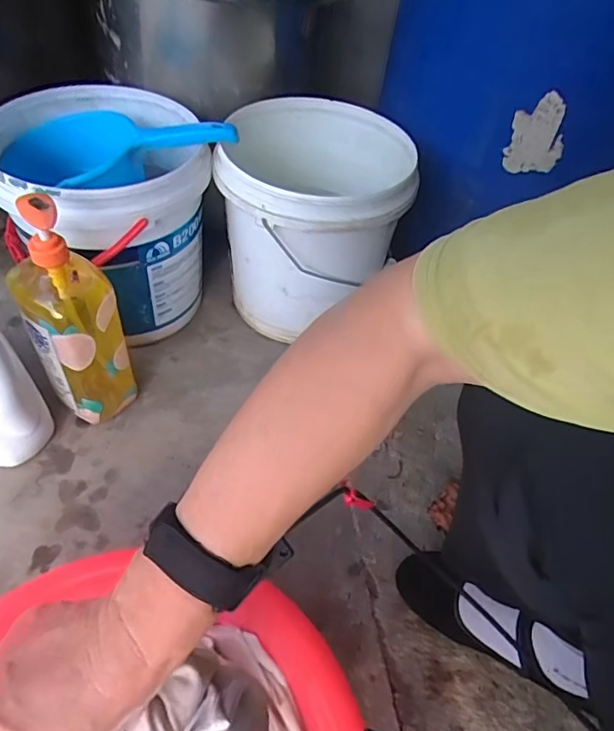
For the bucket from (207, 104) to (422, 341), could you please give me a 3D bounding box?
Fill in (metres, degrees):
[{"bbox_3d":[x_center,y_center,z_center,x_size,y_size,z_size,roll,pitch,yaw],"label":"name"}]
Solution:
[{"bbox_3d":[0.013,-0.204,0.759,0.236,0.257,0.277,10,50,3],"label":"bucket"}]

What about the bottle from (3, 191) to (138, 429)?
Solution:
[{"bbox_3d":[-0.265,-0.049,0.585,0.097,0.290,0.098,-20,56,-24],"label":"bottle"}]

